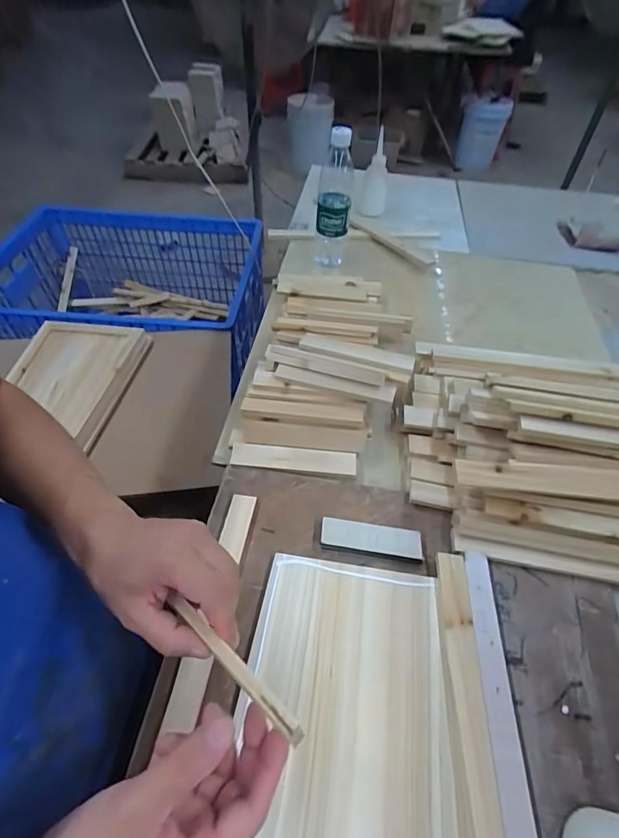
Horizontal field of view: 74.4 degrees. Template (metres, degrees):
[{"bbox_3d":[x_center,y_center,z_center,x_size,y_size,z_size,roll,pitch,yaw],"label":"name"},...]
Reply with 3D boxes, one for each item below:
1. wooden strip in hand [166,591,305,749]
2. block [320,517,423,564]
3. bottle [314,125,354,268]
[{"bbox_3d":[-0.055,0.166,0.281,0.136,0.008,0.012,25,52,36],"label":"wooden strip in hand"},{"bbox_3d":[0.068,0.136,0.457,0.110,0.017,0.034,8,51,2],"label":"block"},{"bbox_3d":[0.045,-0.397,0.749,0.060,0.227,0.074,5,51,0],"label":"bottle"}]

